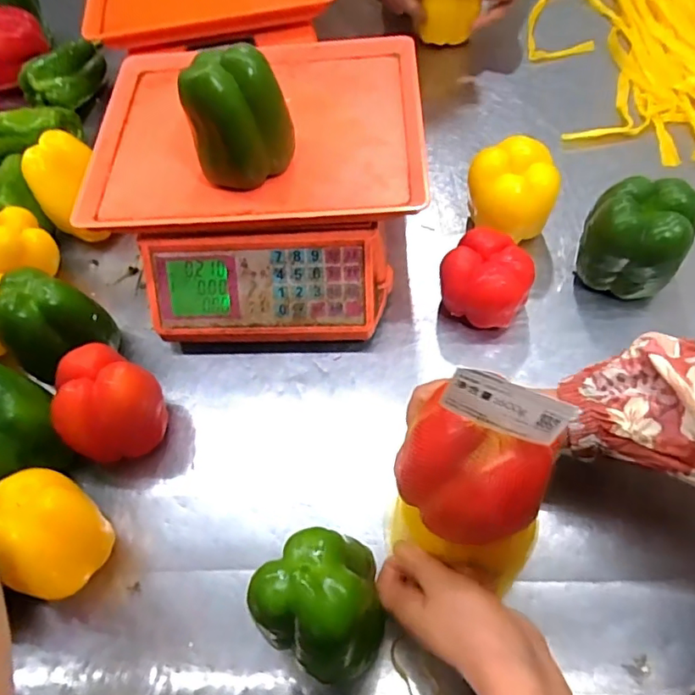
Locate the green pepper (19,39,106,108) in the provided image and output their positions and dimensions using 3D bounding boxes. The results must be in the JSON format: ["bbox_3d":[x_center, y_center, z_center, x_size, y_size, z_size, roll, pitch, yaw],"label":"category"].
[{"bbox_3d":[-0.371,-0.359,0.706,0.055,0.051,0.113,8,62,9],"label":"green pepper"}]

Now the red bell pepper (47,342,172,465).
[{"bbox_3d":[-0.196,0.054,0.454,0.073,0.087,0.078,-2,60,3],"label":"red bell pepper"}]

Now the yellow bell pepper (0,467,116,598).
[{"bbox_3d":[-0.223,0.139,0.407,0.080,0.085,0.073,26,66,18],"label":"yellow bell pepper"}]

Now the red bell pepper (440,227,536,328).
[{"bbox_3d":[0.127,-0.058,0.504,0.079,0.069,0.070,20,64,15],"label":"red bell pepper"}]

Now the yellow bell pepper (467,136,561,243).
[{"bbox_3d":[0.163,-0.151,0.544,0.085,0.085,0.076,12,62,11],"label":"yellow bell pepper"}]

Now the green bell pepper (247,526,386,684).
[{"bbox_3d":[-0.012,0.158,0.340,0.076,0.081,0.076,-2,60,3],"label":"green bell pepper"}]

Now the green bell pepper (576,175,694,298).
[{"bbox_3d":[0.261,-0.097,0.498,0.085,0.101,0.069,26,66,18],"label":"green bell pepper"}]

